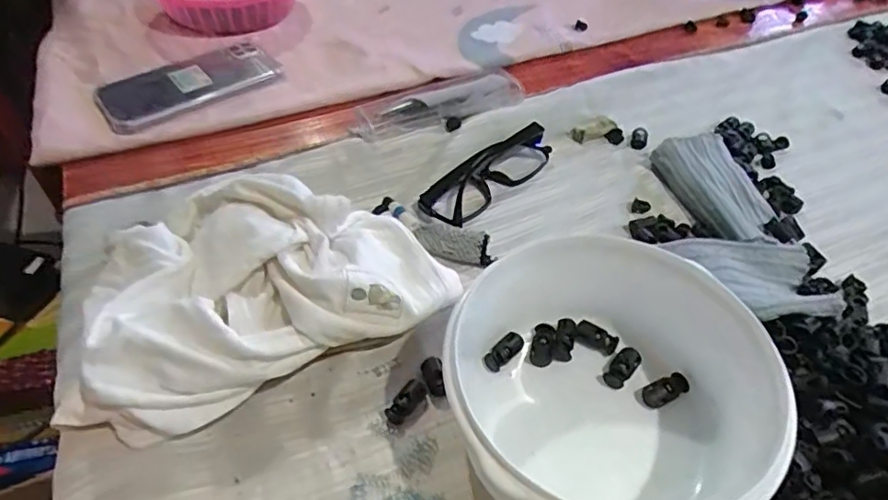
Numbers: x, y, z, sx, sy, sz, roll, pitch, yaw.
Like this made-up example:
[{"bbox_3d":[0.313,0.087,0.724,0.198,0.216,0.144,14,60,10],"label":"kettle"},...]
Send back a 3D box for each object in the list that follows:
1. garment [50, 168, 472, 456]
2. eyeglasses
[{"bbox_3d":[-0.122,0.019,0.369,0.231,0.061,0.148,-22,50,-21],"label":"garment"},{"bbox_3d":[0.039,-0.062,0.473,0.036,0.025,0.132,34,54,28],"label":"eyeglasses"}]

